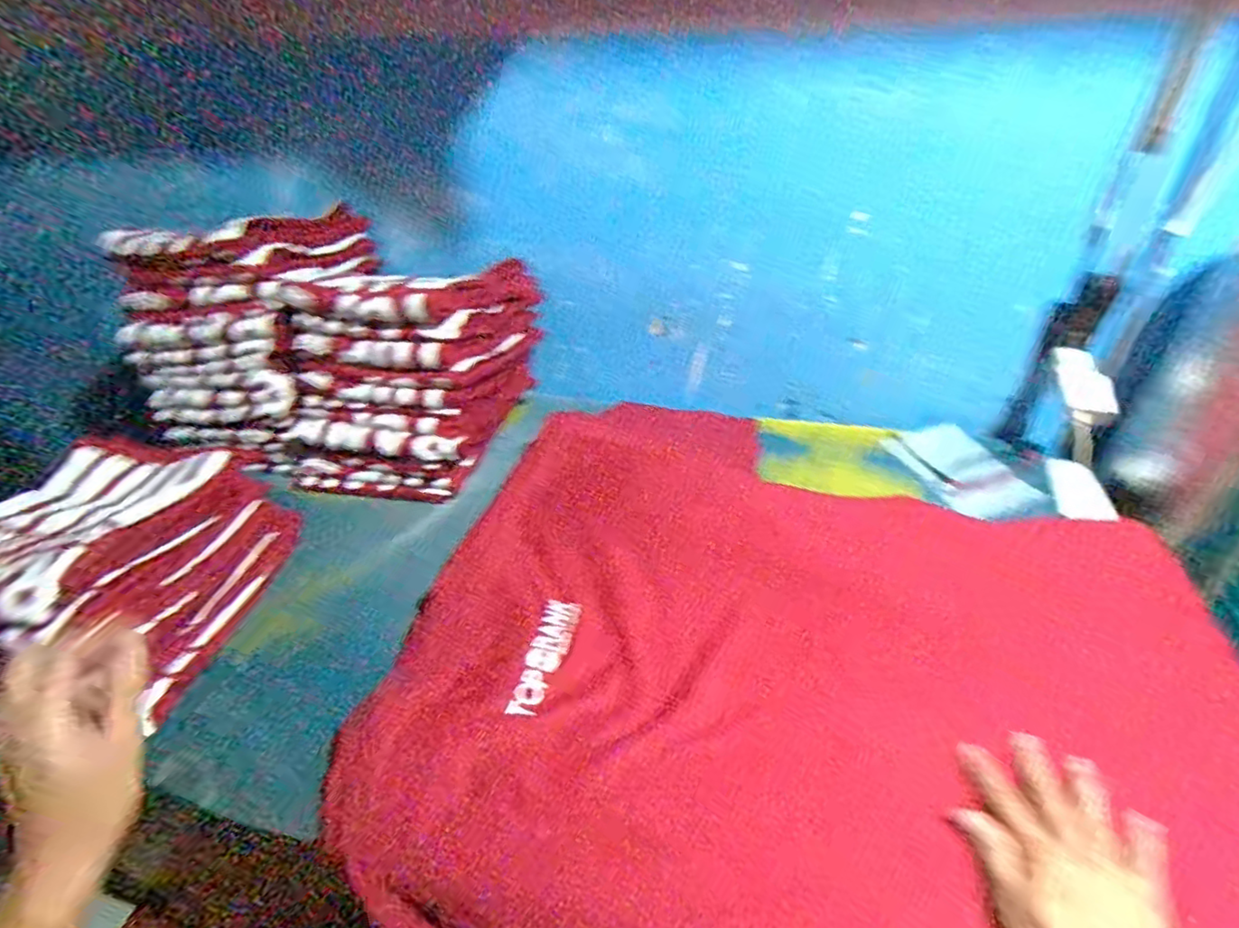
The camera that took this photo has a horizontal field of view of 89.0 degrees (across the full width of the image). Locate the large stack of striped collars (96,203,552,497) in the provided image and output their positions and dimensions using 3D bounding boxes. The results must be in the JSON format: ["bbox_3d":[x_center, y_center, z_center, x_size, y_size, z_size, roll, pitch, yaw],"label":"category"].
[{"bbox_3d":[-0.358,-0.160,0.854,0.425,0.283,0.331,15,41,22],"label":"large stack of striped collars"}]

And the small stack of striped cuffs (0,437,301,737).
[{"bbox_3d":[-0.504,0.096,0.626,0.208,0.160,0.242,5,39,11],"label":"small stack of striped cuffs"}]

